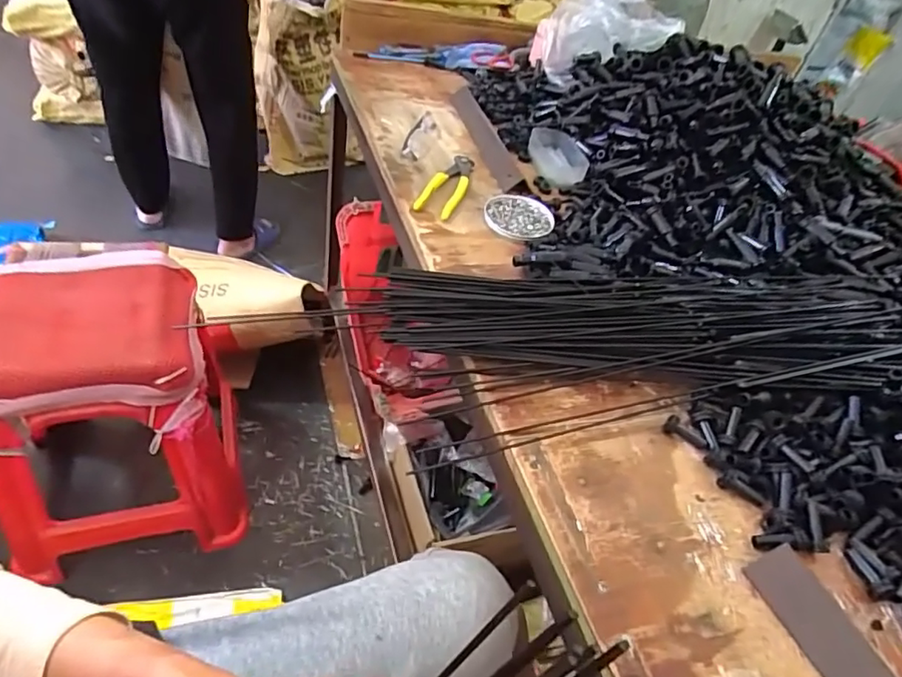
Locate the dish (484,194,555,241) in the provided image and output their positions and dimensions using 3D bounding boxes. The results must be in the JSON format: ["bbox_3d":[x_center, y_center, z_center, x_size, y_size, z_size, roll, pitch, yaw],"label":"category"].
[{"bbox_3d":[0.089,-0.160,0.730,0.089,0.010,0.086,12,46,5],"label":"dish"}]

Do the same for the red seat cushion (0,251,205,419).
[{"bbox_3d":[-0.563,-0.011,0.865,0.310,0.095,0.265,-8,48,-22],"label":"red seat cushion"}]

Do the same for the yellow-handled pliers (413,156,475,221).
[{"bbox_3d":[-0.004,-0.209,0.758,0.044,0.015,0.160,20,44,6],"label":"yellow-handled pliers"}]

